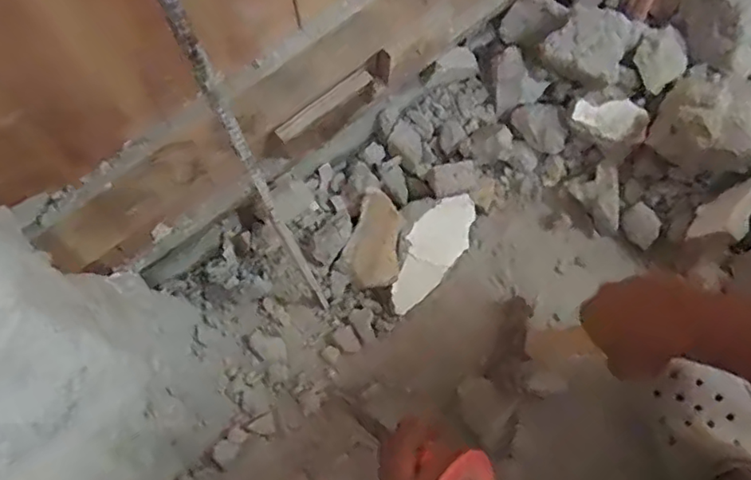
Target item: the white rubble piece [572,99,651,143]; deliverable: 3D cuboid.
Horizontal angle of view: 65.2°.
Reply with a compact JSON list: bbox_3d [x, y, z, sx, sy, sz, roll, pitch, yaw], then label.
[{"bbox_3d":[0.297,-0.154,0.738,0.089,0.027,0.050,29,72,13],"label":"white rubble piece"}]

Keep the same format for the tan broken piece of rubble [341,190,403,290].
[{"bbox_3d":[-0.004,-0.002,0.718,0.066,0.013,0.117,-1,81,13],"label":"tan broken piece of rubble"}]

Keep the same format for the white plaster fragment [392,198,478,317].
[{"bbox_3d":[0.070,0.011,0.744,0.068,0.009,0.169,44,70,-1],"label":"white plaster fragment"}]

